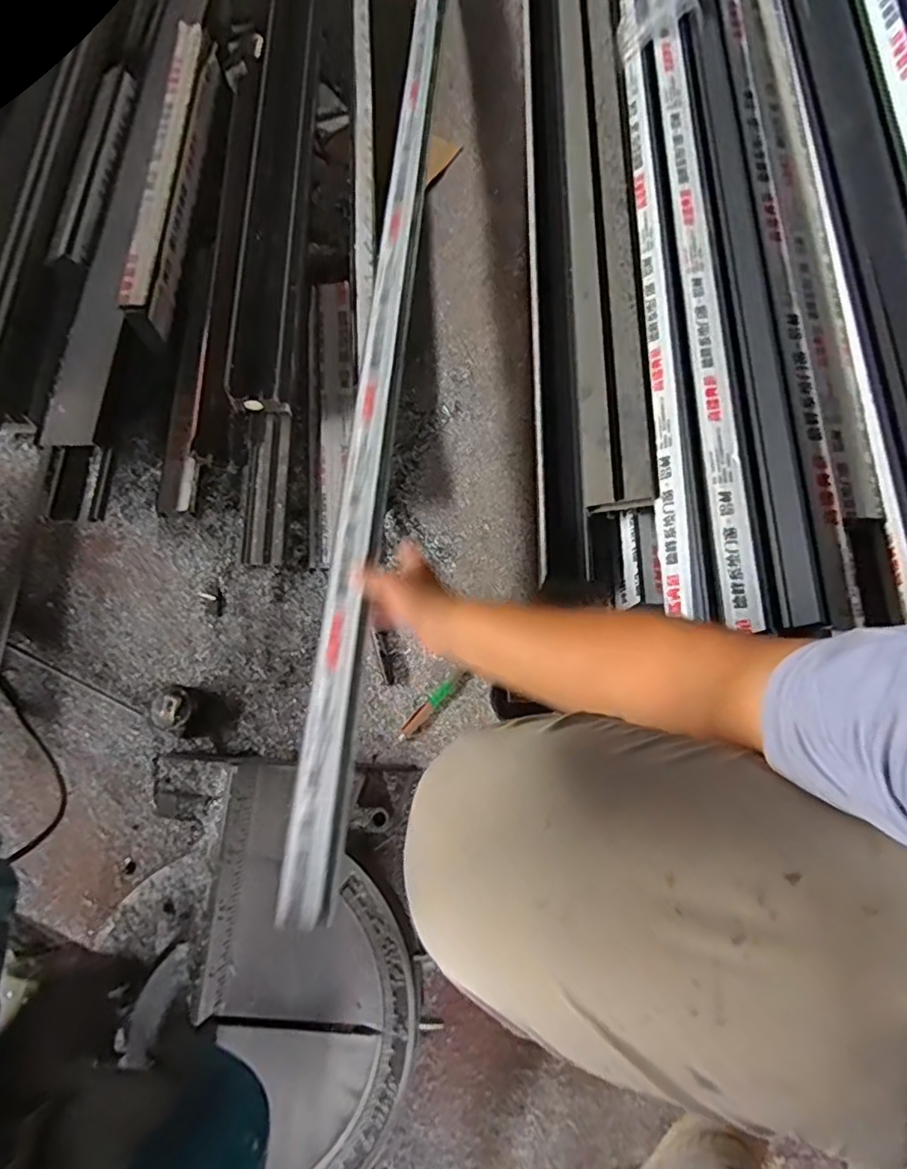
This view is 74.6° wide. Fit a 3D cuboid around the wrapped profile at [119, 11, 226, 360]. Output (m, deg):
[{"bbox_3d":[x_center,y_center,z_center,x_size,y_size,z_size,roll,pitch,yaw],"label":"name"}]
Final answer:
[{"bbox_3d":[-0.406,-0.596,0.871,0.057,0.078,0.548,-1,74,1],"label":"wrapped profile"}]

